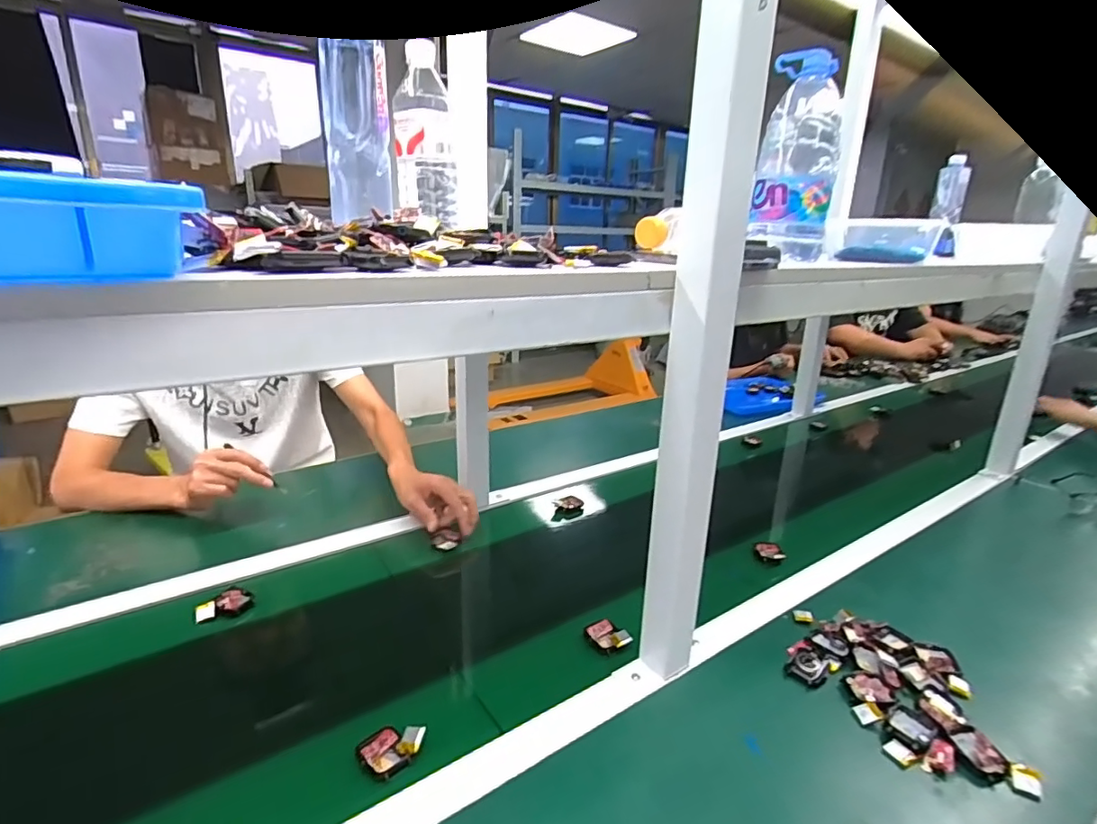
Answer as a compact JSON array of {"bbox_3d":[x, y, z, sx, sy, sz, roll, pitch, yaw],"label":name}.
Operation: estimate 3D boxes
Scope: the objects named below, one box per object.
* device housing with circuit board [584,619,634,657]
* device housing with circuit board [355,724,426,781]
[{"bbox_3d":[0.067,0.256,0.634,0.037,0.017,0.051,-8,21,-26],"label":"device housing with circuit board"},{"bbox_3d":[-0.141,0.298,0.495,0.046,0.023,0.050,18,25,40],"label":"device housing with circuit board"}]

